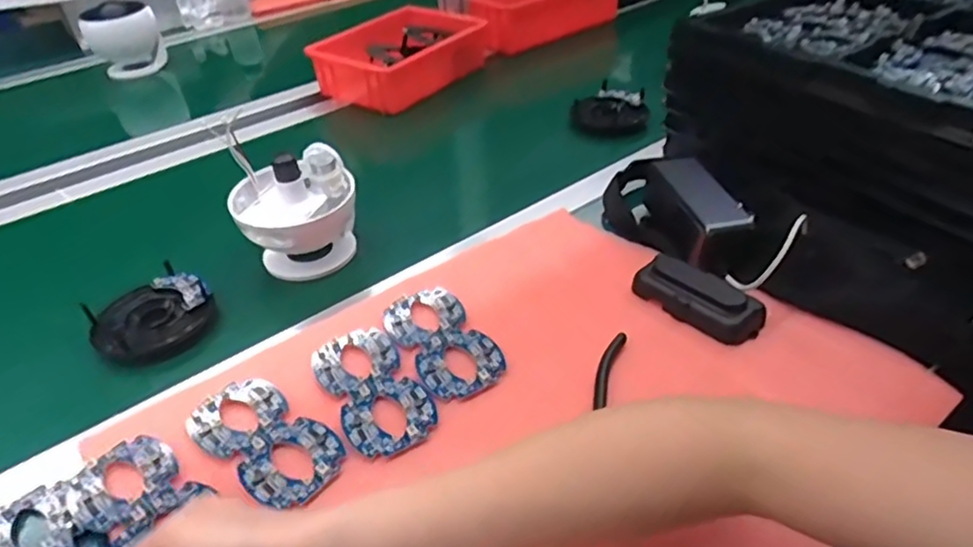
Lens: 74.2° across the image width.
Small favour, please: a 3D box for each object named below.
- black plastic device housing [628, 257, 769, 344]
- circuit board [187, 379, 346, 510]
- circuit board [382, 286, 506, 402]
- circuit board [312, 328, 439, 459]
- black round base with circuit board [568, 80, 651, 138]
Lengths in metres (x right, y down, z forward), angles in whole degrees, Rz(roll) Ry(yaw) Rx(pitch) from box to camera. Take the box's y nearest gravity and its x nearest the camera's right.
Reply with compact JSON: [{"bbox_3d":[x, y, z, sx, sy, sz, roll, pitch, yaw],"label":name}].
[{"bbox_3d":[0.178,0.019,0.548,0.048,0.029,0.106,-28,45,-26],"label":"black plastic device housing"},{"bbox_3d":[-0.161,0.117,0.465,0.128,0.004,0.065,27,48,32],"label":"circuit board"},{"bbox_3d":[-0.037,0.054,0.533,0.065,0.008,0.130,-24,43,-23],"label":"circuit board"},{"bbox_3d":[-0.088,0.088,0.496,0.065,0.004,0.124,-23,43,-22],"label":"circuit board"},{"bbox_3d":[0.170,-0.223,0.889,0.104,0.056,0.090,2,38,7],"label":"black round base with circuit board"}]

